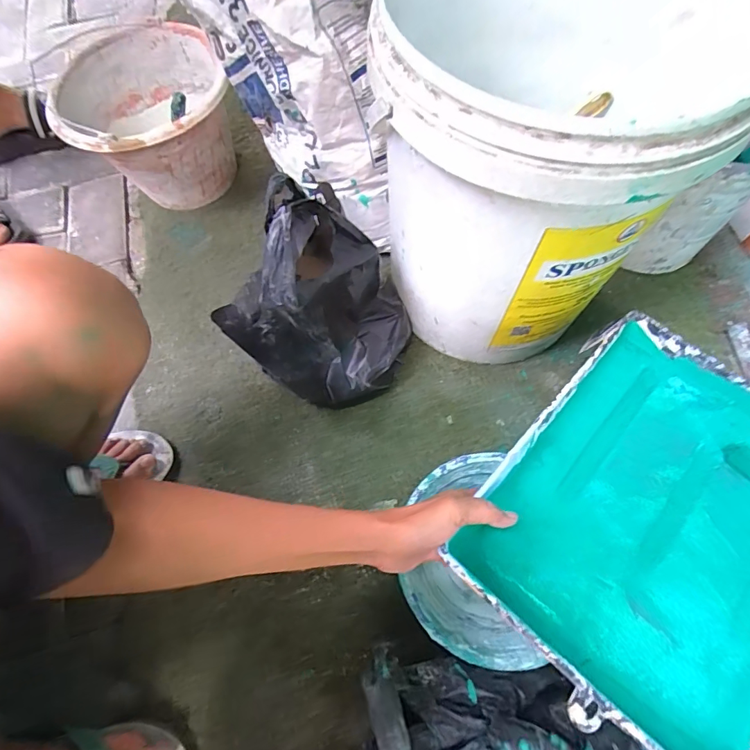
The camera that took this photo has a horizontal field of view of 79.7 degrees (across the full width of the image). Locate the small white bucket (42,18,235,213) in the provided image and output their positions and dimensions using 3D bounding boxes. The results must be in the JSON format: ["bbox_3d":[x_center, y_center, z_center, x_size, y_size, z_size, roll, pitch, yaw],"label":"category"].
[{"bbox_3d":[-0.334,-0.373,0.694,0.230,0.185,0.244,-1,66,2],"label":"small white bucket"}]

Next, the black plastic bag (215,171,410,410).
[{"bbox_3d":[-0.045,-0.074,0.498,0.137,0.270,0.180,26,68,11],"label":"black plastic bag"}]

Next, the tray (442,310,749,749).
[{"bbox_3d":[0.264,0.132,0.389,0.291,0.073,0.320,39,73,17],"label":"tray"}]

